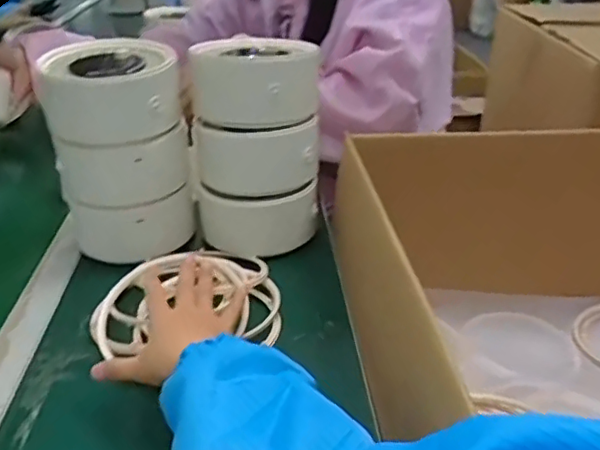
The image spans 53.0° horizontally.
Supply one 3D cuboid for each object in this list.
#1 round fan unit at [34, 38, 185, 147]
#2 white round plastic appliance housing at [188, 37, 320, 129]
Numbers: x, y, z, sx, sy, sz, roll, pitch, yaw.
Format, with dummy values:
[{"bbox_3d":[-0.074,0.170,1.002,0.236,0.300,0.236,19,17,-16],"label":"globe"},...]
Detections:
[{"bbox_3d":[-0.192,-0.141,0.633,0.126,0.083,0.094,8,30,14],"label":"round fan unit"},{"bbox_3d":[-0.053,-0.164,0.671,0.134,0.071,0.132,-3,29,-6],"label":"white round plastic appliance housing"}]

